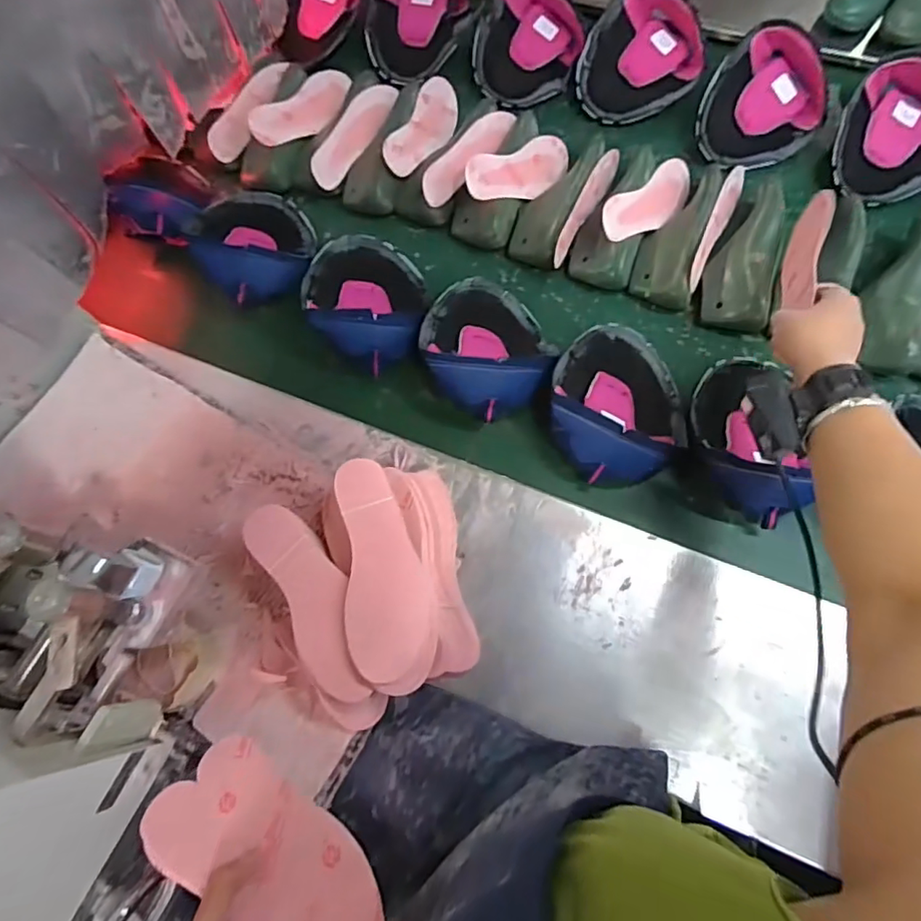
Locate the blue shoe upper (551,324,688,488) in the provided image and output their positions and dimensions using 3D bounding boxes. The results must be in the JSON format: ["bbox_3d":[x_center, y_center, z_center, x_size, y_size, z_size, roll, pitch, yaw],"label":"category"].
[{"bbox_3d":[0.182,-0.074,0.657,0.160,0.075,0.198,0,71,2],"label":"blue shoe upper"}]

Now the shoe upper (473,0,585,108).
[{"bbox_3d":[0.093,-0.623,0.854,0.168,0.068,0.178,41,91,-2],"label":"shoe upper"}]

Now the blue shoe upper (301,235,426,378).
[{"bbox_3d":[-0.122,-0.216,0.735,0.145,0.070,0.208,-2,72,2],"label":"blue shoe upper"}]

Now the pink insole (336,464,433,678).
[{"bbox_3d":[-0.073,0.097,0.533,0.074,0.018,0.199,-7,76,0],"label":"pink insole"}]

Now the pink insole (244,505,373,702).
[{"bbox_3d":[-0.142,0.128,0.536,0.067,0.009,0.204,-32,70,4],"label":"pink insole"}]

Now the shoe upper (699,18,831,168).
[{"bbox_3d":[0.415,-0.489,0.774,0.155,0.077,0.184,37,78,13],"label":"shoe upper"}]

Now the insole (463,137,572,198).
[{"bbox_3d":[0.084,-0.390,0.761,0.212,0.013,0.067,-35,110,-36],"label":"insole"}]

